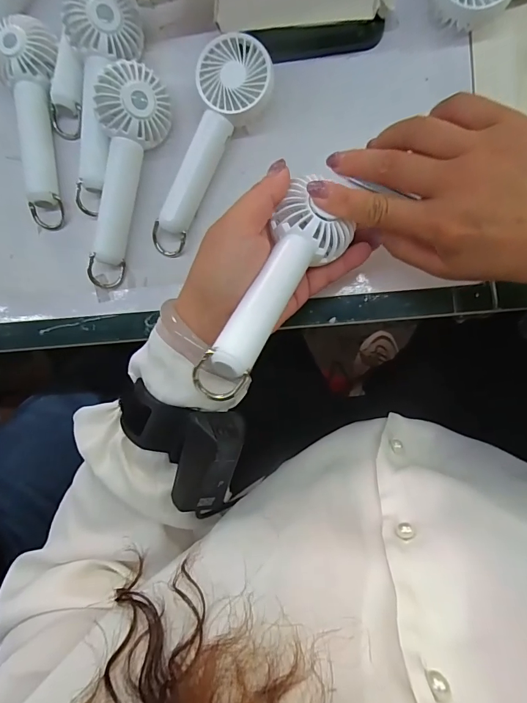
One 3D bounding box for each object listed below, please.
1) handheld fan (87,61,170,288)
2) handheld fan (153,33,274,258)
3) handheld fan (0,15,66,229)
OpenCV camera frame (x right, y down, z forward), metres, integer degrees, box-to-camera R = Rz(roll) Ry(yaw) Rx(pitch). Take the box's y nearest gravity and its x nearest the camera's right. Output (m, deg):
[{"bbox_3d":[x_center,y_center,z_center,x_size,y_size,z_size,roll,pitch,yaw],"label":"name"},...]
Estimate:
[{"bbox_3d":[-0.115,-0.135,0.318,0.048,0.041,0.166,19,95,6],"label":"handheld fan"},{"bbox_3d":[-0.040,-0.152,0.317,0.054,0.031,0.161,22,95,6],"label":"handheld fan"},{"bbox_3d":[-0.187,-0.185,0.336,0.046,0.033,0.155,-1,92,8],"label":"handheld fan"}]

